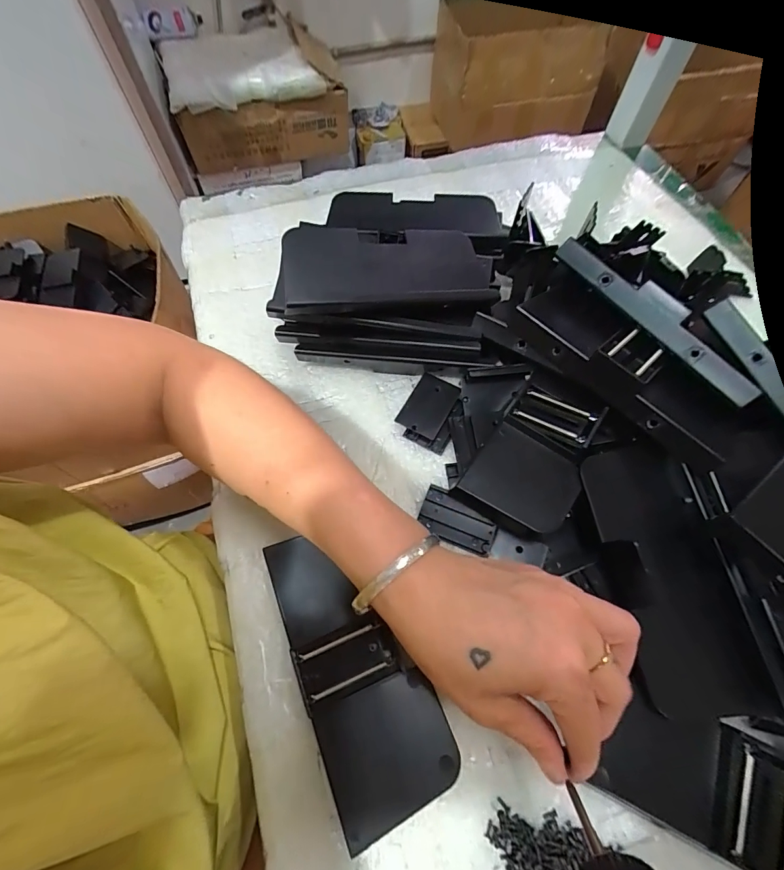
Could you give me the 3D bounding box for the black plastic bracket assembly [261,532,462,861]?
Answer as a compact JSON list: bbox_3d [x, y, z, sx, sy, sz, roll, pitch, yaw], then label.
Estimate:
[{"bbox_3d":[-0.022,0.138,0.250,0.068,0.026,0.161,-21,66,-11],"label":"black plastic bracket assembly"}]

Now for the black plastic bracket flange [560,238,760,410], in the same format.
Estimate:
[{"bbox_3d":[0.182,-0.084,0.283,0.019,0.024,0.162,-35,69,-16],"label":"black plastic bracket flange"}]

